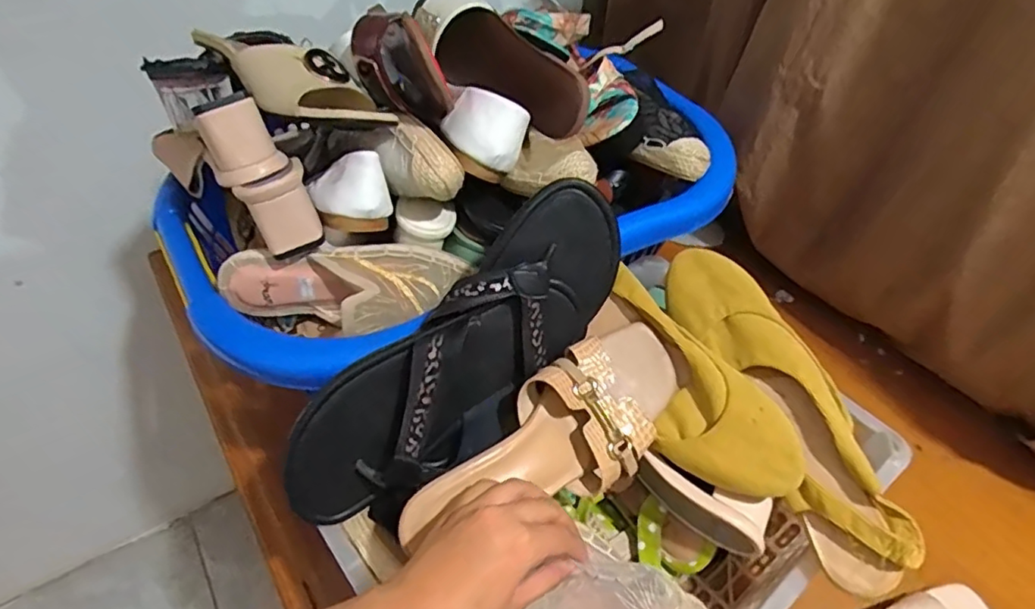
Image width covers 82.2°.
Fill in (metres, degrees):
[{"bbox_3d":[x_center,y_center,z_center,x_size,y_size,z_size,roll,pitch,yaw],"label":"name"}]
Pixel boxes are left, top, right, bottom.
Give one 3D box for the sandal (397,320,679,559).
[{"bbox_3d":[0.030,0.111,0.453,0.099,0.057,0.244,43,69,10],"label":"sandal"}]

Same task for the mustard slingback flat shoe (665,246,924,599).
[{"bbox_3d":[0.215,0.073,0.474,0.081,0.049,0.291,-16,64,-17],"label":"mustard slingback flat shoe"}]

